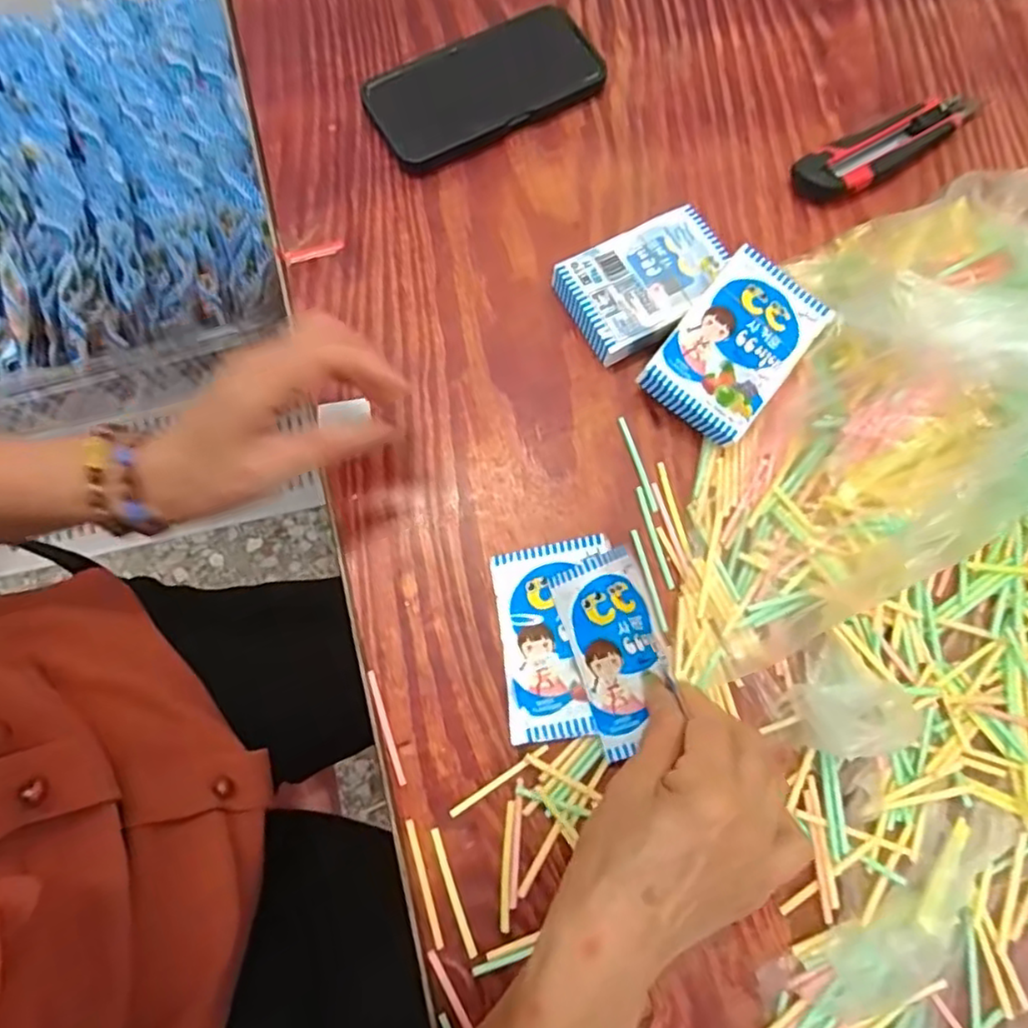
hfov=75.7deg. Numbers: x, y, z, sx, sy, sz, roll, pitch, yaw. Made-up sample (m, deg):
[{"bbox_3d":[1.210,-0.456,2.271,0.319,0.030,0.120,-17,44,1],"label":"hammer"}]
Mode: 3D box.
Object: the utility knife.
[{"bbox_3d":[0.274,-0.265,0.477,0.157,0.019,0.038,-28,77,-9],"label":"utility knife"}]

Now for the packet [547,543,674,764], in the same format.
[{"bbox_3d":[0.057,0.073,0.356,0.054,0.009,0.101,-26,76,32],"label":"packet"}]

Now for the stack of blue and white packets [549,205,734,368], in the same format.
[{"bbox_3d":[0.087,-0.149,0.431,0.104,0.027,0.071,-29,77,-9],"label":"stack of blue and white packets"}]

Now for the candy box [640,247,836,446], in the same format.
[{"bbox_3d":[0.135,-0.102,0.404,0.070,0.018,0.105,38,85,-1],"label":"candy box"}]

